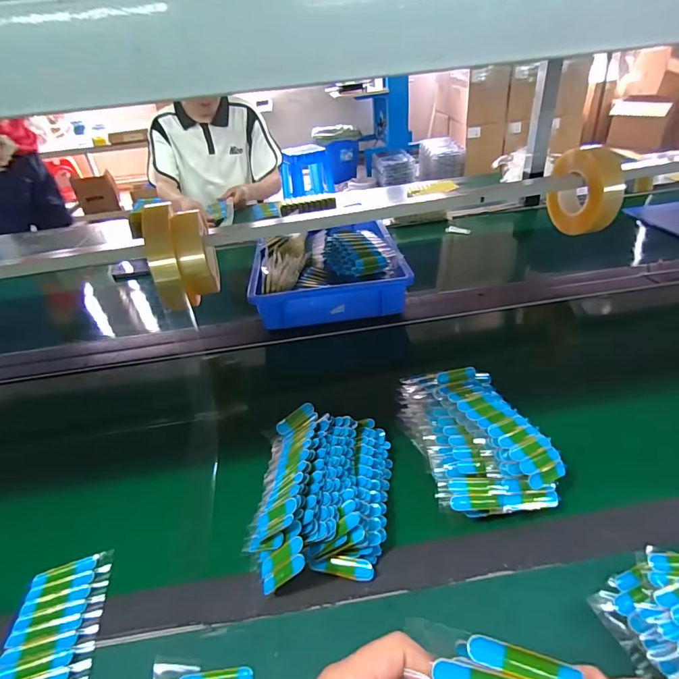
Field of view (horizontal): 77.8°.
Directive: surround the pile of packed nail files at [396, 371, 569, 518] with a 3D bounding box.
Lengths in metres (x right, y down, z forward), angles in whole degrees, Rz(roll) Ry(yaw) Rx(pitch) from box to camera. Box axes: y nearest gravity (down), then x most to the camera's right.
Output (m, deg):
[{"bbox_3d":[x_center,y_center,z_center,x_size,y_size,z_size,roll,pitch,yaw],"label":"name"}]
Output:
[{"bbox_3d":[0.157,0.114,0.489,0.132,0.076,0.188,-10,35,-6],"label":"pile of packed nail files"}]

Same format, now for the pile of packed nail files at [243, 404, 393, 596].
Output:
[{"bbox_3d":[-0.022,0.161,0.458,0.144,0.070,0.196,0,35,9],"label":"pile of packed nail files"}]

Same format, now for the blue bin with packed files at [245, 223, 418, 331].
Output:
[{"bbox_3d":[-0.030,-0.163,0.883,0.289,0.091,0.337,-8,35,-2],"label":"blue bin with packed files"}]

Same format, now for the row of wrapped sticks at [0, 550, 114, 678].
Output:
[{"bbox_3d":[-0.262,0.272,0.386,0.079,0.016,0.145,-13,35,-9],"label":"row of wrapped sticks"}]

